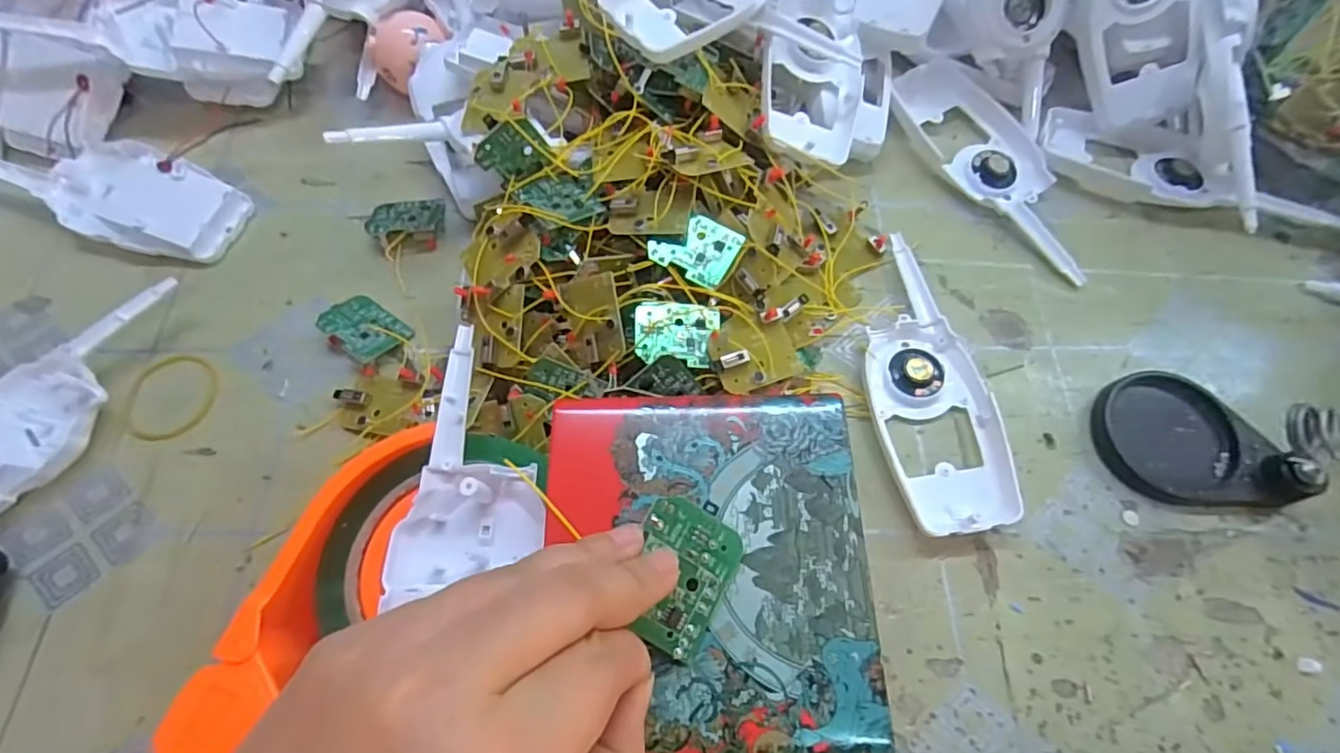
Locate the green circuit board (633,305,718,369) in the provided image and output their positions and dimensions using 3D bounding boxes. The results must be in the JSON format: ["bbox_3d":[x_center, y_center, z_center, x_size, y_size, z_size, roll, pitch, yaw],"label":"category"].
[{"bbox_3d":[0.004,-0.021,0.296,0.041,0.007,0.032,0,66,-1],"label":"green circuit board"}]

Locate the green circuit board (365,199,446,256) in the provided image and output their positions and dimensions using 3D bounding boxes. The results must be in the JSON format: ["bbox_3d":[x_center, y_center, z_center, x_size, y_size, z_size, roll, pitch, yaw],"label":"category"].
[{"bbox_3d":[-0.157,-0.089,0.360,0.042,0.012,0.034,-8,67,-3],"label":"green circuit board"}]

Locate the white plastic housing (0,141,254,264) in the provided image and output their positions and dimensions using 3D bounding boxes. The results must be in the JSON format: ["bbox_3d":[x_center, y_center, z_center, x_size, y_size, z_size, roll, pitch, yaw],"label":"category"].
[{"bbox_3d":[-0.335,-0.113,0.363,0.161,0.023,0.062,21,68,9],"label":"white plastic housing"}]

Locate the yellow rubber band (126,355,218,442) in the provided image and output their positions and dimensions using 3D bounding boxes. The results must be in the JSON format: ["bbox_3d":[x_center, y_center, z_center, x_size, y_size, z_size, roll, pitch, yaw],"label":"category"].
[{"bbox_3d":[-0.264,0.011,0.319,0.046,0.004,0.048,7,67,3],"label":"yellow rubber band"}]

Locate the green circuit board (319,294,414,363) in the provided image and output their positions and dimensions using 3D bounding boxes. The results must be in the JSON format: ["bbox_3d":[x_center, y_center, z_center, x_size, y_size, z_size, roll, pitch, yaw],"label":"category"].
[{"bbox_3d":[-0.167,-0.027,0.331,0.041,0.005,0.033,38,50,11],"label":"green circuit board"}]

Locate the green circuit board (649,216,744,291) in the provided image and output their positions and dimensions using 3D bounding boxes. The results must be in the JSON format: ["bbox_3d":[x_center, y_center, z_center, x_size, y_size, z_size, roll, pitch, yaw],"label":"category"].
[{"bbox_3d":[0.013,-0.066,0.304,0.039,0.004,0.034,30,69,12],"label":"green circuit board"}]

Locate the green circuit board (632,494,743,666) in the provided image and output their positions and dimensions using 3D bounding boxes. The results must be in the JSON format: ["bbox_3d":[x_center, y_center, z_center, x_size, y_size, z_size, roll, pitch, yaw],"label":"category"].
[{"bbox_3d":[0.003,0.062,0.189,0.033,0.004,0.042,33,69,-7],"label":"green circuit board"}]

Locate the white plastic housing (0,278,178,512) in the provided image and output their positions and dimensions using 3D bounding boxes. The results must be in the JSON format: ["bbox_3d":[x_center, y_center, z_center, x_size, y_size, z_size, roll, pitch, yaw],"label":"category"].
[{"bbox_3d":[-0.314,0.017,0.304,0.059,0.023,0.157,34,71,13],"label":"white plastic housing"}]

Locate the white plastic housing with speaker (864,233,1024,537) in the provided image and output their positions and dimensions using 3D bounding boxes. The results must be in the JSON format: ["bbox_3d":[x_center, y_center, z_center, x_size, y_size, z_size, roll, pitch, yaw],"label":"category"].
[{"bbox_3d":[0.132,0.000,0.315,0.057,0.018,0.159,-6,67,-3],"label":"white plastic housing with speaker"}]

